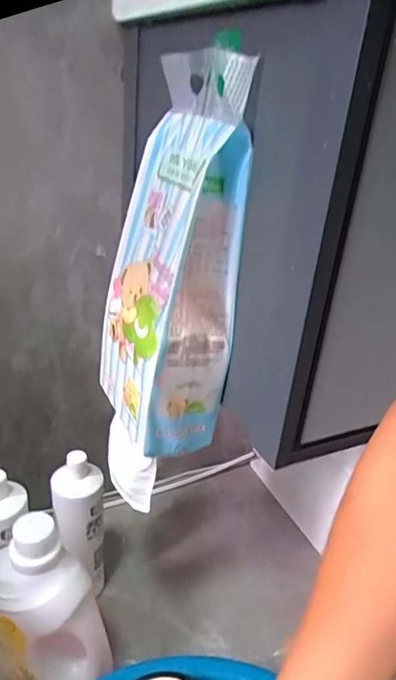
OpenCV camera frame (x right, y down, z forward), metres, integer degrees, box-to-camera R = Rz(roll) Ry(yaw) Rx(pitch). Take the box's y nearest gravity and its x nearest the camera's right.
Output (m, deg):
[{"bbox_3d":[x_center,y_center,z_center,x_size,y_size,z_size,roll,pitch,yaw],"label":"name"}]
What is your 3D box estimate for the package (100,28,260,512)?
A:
[{"bbox_3d":[-0.035,-0.054,0.555,0.111,0.452,0.150,-5,27,-21],"label":"package"}]

